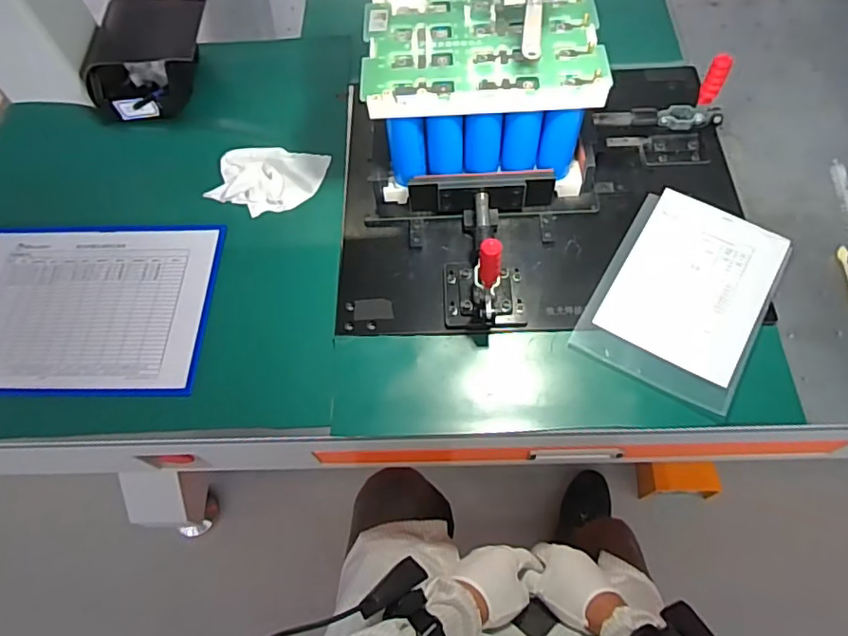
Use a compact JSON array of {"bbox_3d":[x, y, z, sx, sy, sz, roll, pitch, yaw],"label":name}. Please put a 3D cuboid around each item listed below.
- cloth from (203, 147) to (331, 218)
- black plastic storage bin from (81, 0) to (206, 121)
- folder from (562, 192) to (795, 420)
[{"bbox_3d":[-0.201,-0.181,0.734,0.136,0.021,0.099,7,64,7],"label":"cloth"},{"bbox_3d":[-0.381,-0.348,0.793,0.141,0.093,0.179,-2,63,3],"label":"black plastic storage bin"},{"bbox_3d":[0.289,-0.030,0.629,0.167,0.009,0.236,27,69,19],"label":"folder"}]

